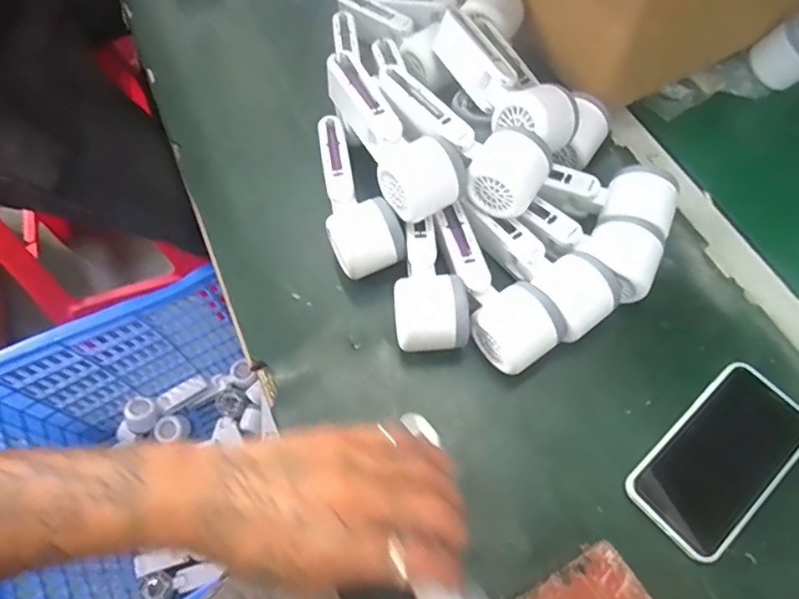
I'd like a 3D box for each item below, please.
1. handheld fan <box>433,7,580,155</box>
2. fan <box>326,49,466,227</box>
[{"bbox_3d":[0.094,-0.195,0.486,0.066,0.054,0.162,-23,65,-10],"label":"handheld fan"},{"bbox_3d":[-0.011,-0.138,0.467,0.061,0.056,0.161,-30,66,-13],"label":"fan"}]

